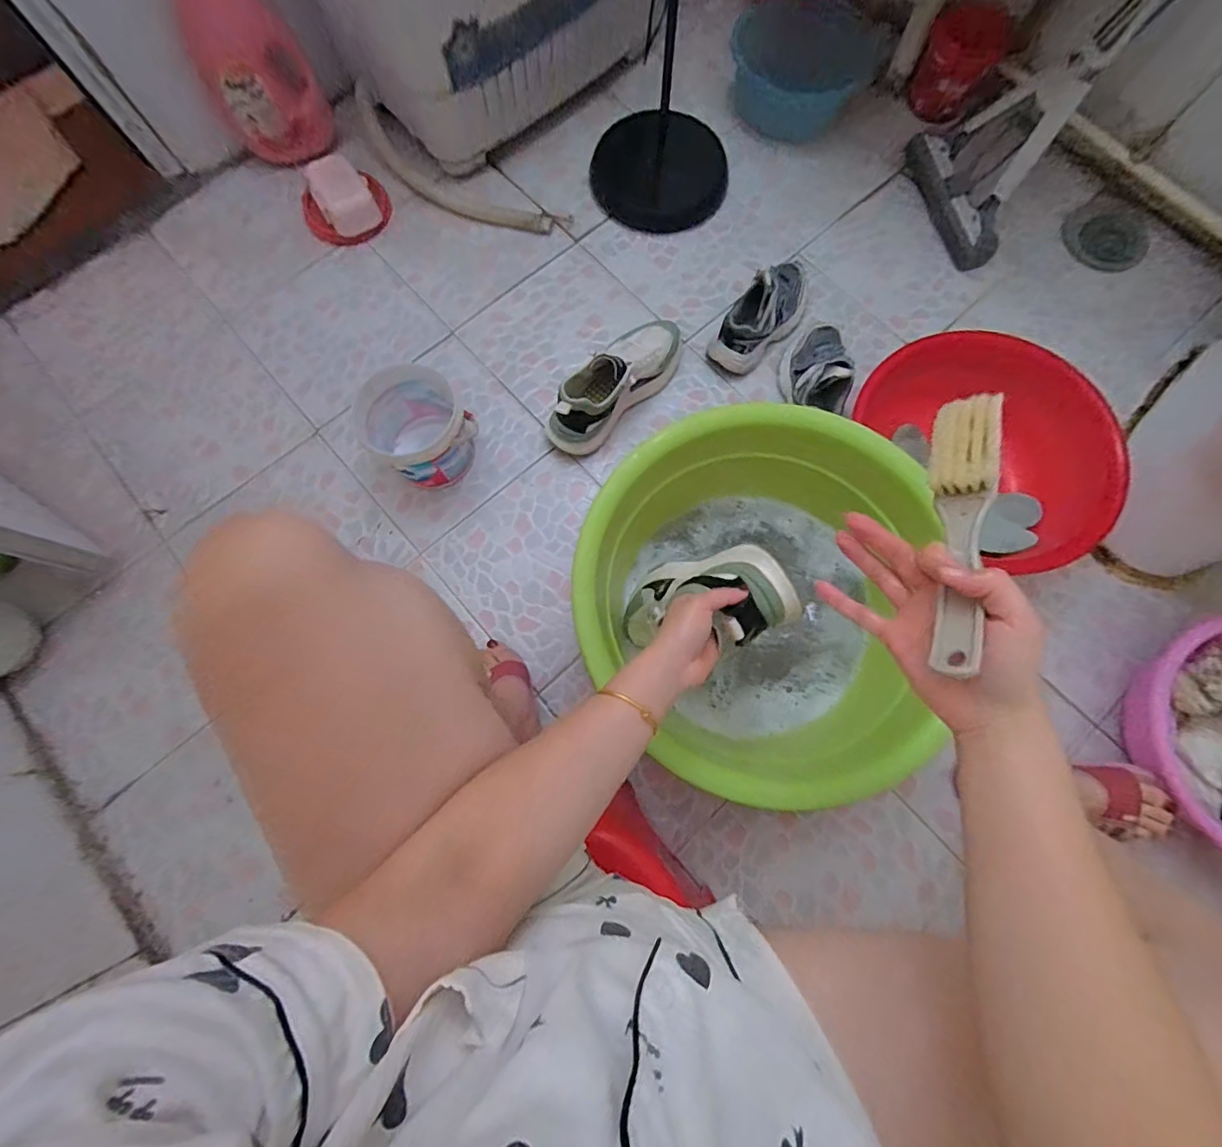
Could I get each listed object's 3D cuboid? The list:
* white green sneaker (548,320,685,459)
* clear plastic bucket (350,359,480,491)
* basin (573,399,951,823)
[{"bbox_3d":[0.009,-0.322,0.834,0.101,0.104,0.278,43,81,8],"label":"white green sneaker"},{"bbox_3d":[-0.293,-0.220,0.791,0.141,0.125,0.151,0,78,0],"label":"clear plastic bucket"},{"bbox_3d":[0.186,0.017,0.713,0.446,0.194,0.424,13,78,2],"label":"basin"}]

